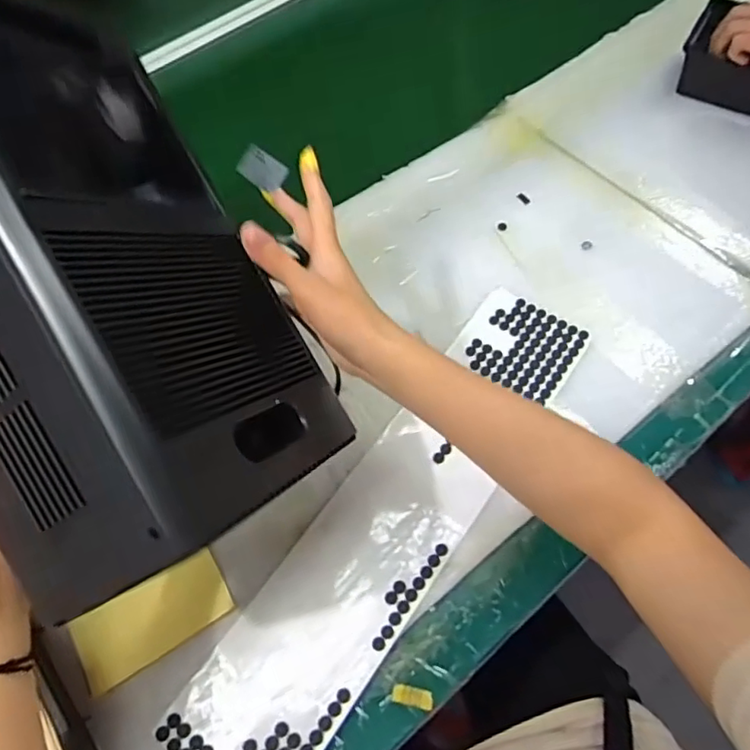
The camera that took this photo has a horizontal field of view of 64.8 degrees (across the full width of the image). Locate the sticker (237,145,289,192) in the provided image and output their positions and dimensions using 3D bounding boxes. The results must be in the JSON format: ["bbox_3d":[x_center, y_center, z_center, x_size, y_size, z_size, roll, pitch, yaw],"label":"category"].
[{"bbox_3d":[-0.089,-0.163,0.468,0.047,0.004,0.025,37,102,22],"label":"sticker"}]

